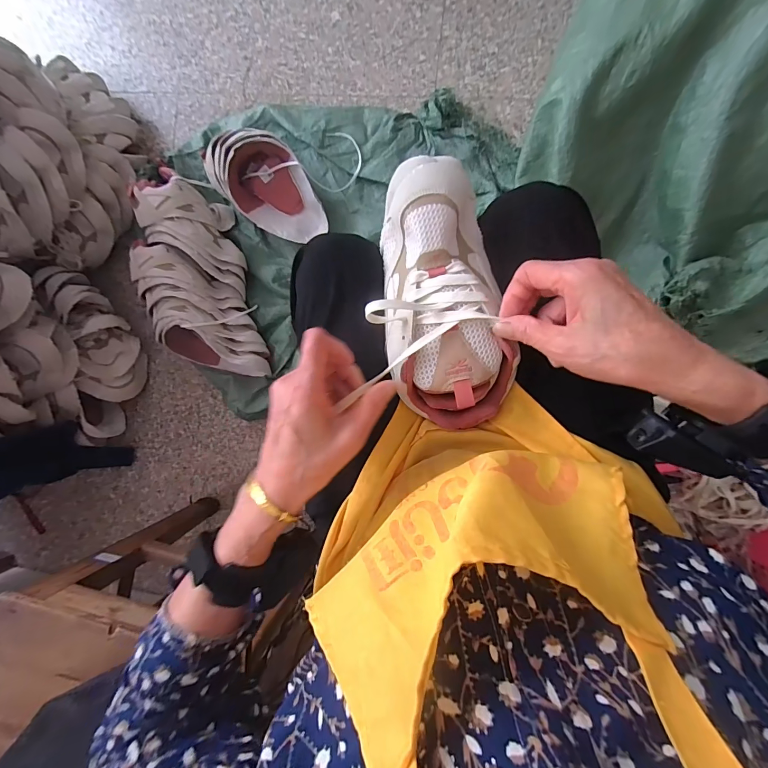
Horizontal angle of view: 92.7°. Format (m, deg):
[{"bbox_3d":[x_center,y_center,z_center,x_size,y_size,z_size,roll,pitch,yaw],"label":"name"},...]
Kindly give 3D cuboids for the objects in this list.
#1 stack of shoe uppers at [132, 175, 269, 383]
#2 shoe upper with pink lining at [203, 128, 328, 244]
[{"bbox_3d":[-0.424,-0.228,0.815,0.214,0.125,0.425,-12,90,7],"label":"stack of shoe uppers"},{"bbox_3d":[-0.260,-0.440,0.805,0.289,0.096,0.158,42,96,5],"label":"shoe upper with pink lining"}]

